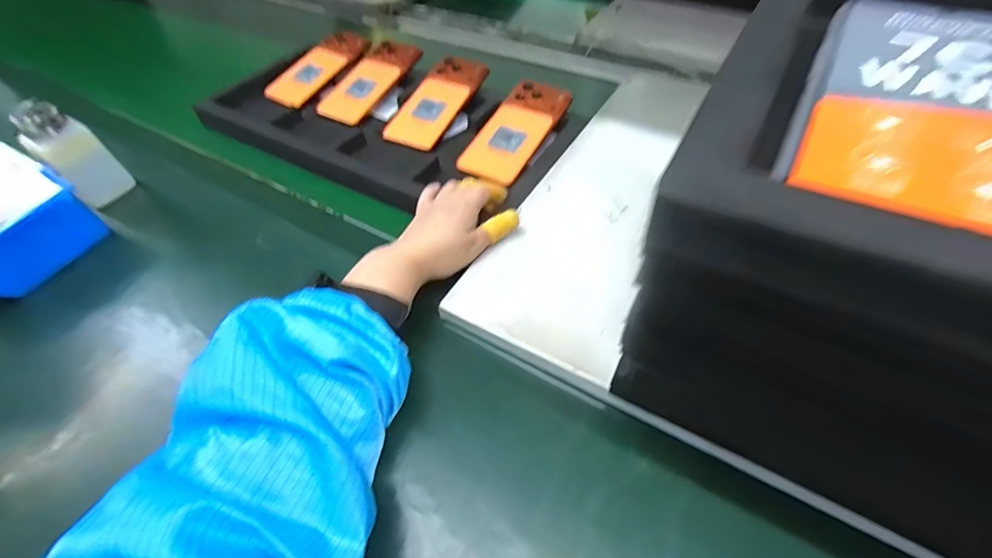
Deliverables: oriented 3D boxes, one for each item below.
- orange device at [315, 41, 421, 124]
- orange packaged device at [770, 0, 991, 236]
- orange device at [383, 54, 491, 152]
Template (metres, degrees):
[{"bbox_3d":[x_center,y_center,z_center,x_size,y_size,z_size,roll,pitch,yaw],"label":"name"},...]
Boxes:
[{"bbox_3d":[-0.178,-0.274,0.618,0.076,0.017,0.154,28,71,24],"label":"orange device"},{"bbox_3d":[0.158,-0.068,0.160,0.077,0.009,0.150,24,55,21],"label":"orange packaged device"},{"bbox_3d":[-0.080,-0.231,0.572,0.079,0.015,0.164,22,67,20],"label":"orange device"}]

